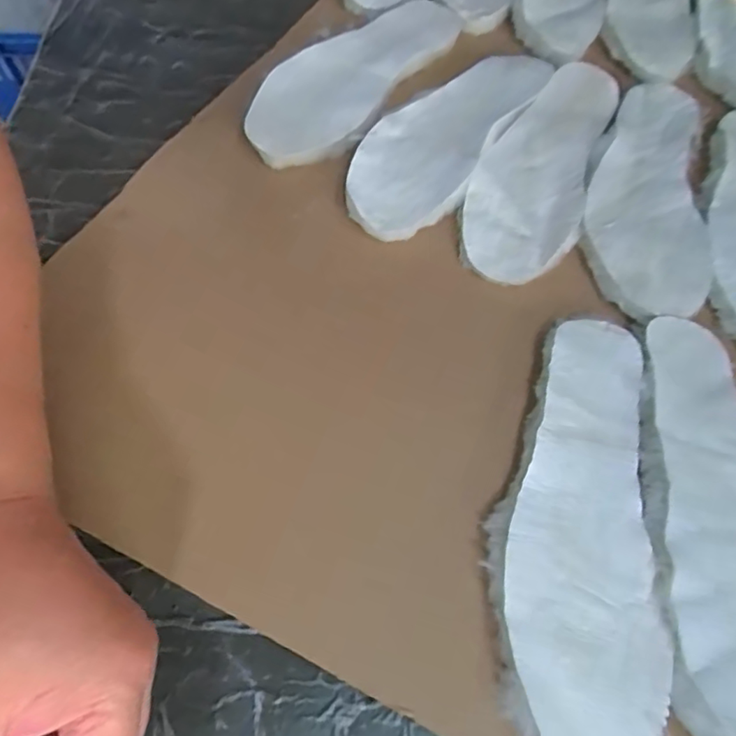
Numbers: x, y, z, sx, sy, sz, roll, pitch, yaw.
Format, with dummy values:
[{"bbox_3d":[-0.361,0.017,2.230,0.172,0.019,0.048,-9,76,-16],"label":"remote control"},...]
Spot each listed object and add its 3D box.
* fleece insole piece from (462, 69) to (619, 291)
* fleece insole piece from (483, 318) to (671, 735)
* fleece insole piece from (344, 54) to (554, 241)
[{"bbox_3d":[0.142,-0.172,0.442,0.086,0.016,0.248,21,63,7],"label":"fleece insole piece"},{"bbox_3d":[0.118,0.079,0.311,0.090,0.018,0.249,8,62,0],"label":"fleece insole piece"},{"bbox_3d":[0.069,-0.201,0.445,0.087,0.011,0.254,33,65,13],"label":"fleece insole piece"}]

